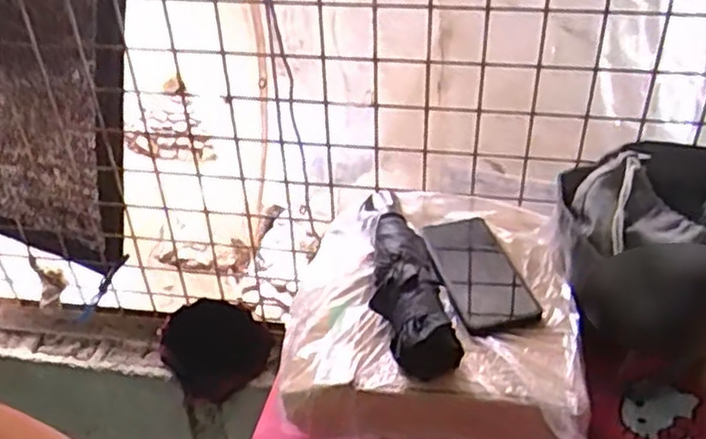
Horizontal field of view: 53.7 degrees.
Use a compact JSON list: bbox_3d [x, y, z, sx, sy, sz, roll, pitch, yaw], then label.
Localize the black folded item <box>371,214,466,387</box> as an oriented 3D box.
[{"bbox_3d":[0.052,0.066,0.693,0.067,0.048,0.202,-6,36,-4],"label":"black folded item"}]

